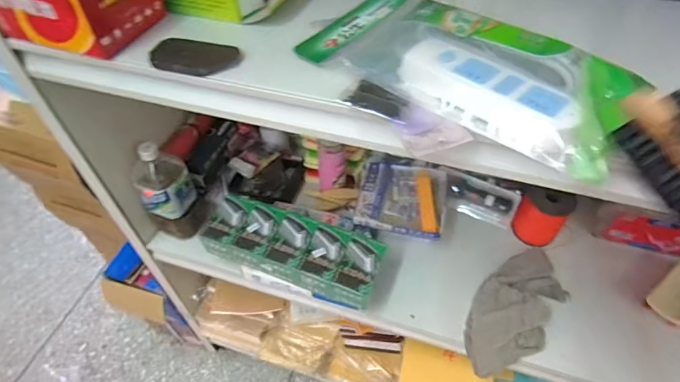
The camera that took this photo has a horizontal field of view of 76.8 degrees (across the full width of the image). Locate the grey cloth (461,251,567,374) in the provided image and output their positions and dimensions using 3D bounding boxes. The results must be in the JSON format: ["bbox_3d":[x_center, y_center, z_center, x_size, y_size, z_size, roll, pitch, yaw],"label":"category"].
[{"bbox_3d":[0.304,0.191,0.730,0.125,0.082,0.252,33,59,27],"label":"grey cloth"}]

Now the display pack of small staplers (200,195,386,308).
[{"bbox_3d":[-0.084,0.106,0.774,0.323,0.073,0.112,16,52,16],"label":"display pack of small staplers"}]

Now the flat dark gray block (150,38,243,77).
[{"bbox_3d":[-0.164,-0.150,0.479,0.093,0.011,0.056,12,51,13],"label":"flat dark gray block"}]

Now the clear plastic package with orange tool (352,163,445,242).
[{"bbox_3d":[0.119,0.010,0.825,0.160,0.051,0.160,6,67,18],"label":"clear plastic package with orange tool"}]

